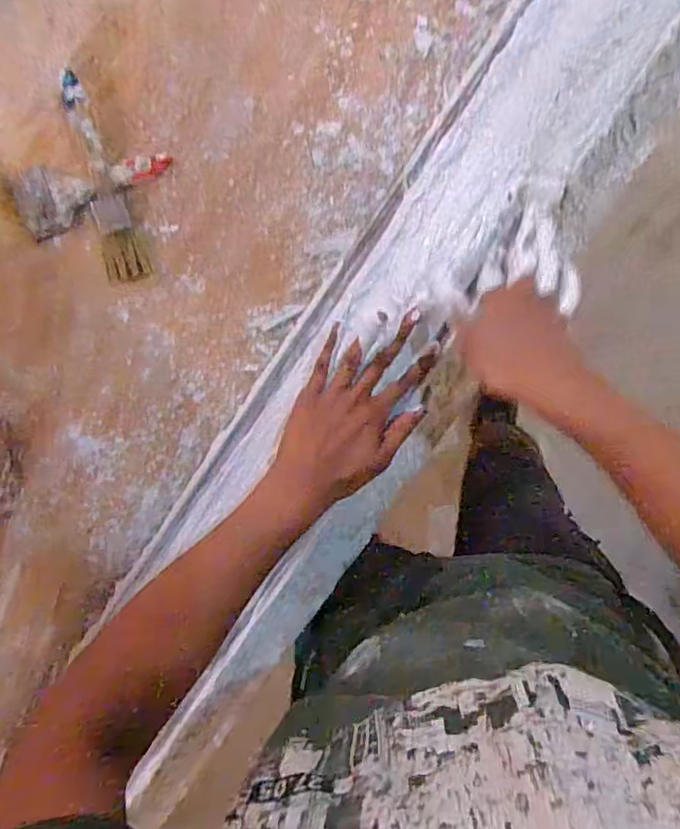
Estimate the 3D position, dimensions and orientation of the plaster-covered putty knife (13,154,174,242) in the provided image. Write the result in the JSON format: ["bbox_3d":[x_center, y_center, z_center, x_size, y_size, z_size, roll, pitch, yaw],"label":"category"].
[{"bbox_3d":[-0.245,-0.229,0.566,0.152,0.019,0.062,-19,94,3],"label":"plaster-covered putty knife"}]

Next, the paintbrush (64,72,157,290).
[{"bbox_3d":[-0.232,-0.231,0.556,0.043,0.034,0.195,-11,94,3],"label":"paintbrush"}]

